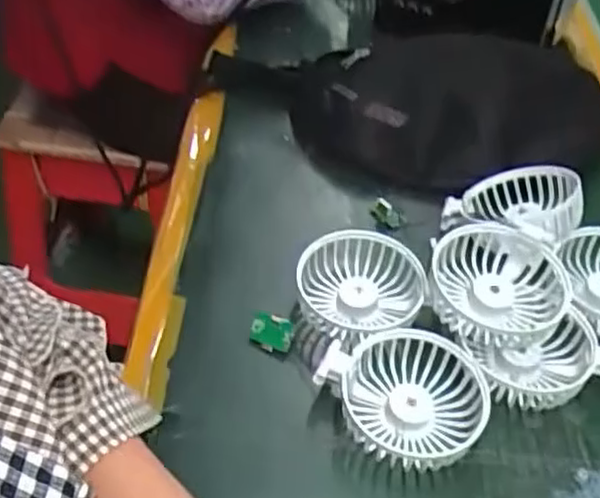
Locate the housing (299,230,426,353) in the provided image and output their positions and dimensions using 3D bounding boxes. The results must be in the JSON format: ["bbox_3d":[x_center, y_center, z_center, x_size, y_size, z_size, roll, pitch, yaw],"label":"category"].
[{"bbox_3d":[0.045,0.030,0.516,0.087,0.037,0.091,3,46,-3],"label":"housing"}]

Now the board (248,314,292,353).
[{"bbox_3d":[-0.021,0.059,0.496,0.030,0.004,0.024,8,87,18],"label":"board"}]

